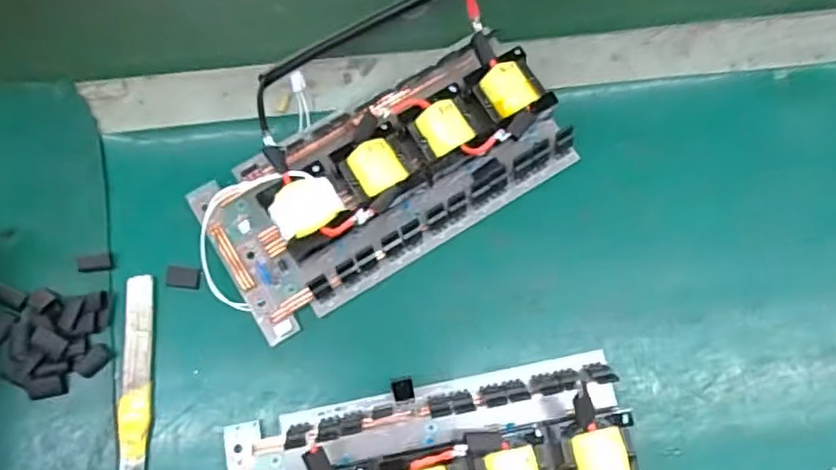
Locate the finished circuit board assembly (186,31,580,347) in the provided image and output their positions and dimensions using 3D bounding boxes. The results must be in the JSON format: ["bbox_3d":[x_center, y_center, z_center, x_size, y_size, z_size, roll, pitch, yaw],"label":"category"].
[{"bbox_3d":[-0.032,-0.049,0.475,0.292,0.051,0.142,-31,79,-8],"label":"finished circuit board assembly"}]

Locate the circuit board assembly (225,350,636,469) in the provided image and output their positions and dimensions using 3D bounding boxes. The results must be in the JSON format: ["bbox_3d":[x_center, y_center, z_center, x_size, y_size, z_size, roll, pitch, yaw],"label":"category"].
[{"bbox_3d":[0.011,0.174,0.426,0.286,0.060,0.136,-11,77,-1],"label":"circuit board assembly"}]

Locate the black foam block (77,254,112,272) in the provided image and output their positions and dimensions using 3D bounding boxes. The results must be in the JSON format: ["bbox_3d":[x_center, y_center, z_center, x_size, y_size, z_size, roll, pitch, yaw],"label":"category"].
[{"bbox_3d":[-0.248,0.021,0.472,0.025,0.004,0.012,-10,77,-3],"label":"black foam block"}]

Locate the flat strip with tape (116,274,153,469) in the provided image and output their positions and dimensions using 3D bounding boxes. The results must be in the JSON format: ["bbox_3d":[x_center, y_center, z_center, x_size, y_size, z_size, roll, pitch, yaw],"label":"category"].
[{"bbox_3d":[-0.209,0.104,0.454,0.023,0.007,0.149,-4,77,-2],"label":"flat strip with tape"}]

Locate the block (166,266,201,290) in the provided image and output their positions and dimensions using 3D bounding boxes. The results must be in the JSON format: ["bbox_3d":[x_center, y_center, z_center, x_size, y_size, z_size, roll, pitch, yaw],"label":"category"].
[{"bbox_3d":[-0.181,0.033,0.475,0.027,0.004,0.017,5,76,0],"label":"block"}]

